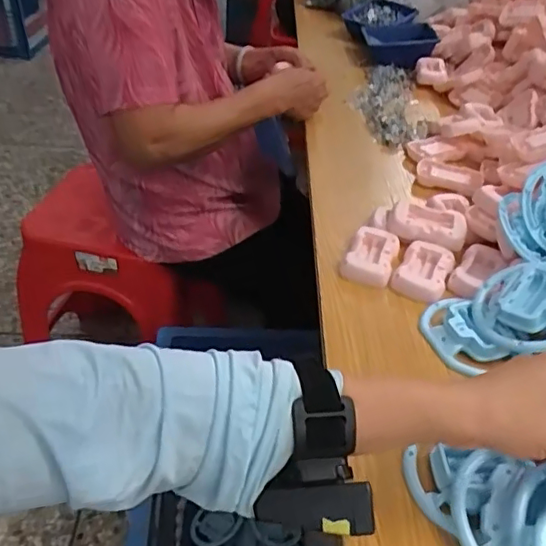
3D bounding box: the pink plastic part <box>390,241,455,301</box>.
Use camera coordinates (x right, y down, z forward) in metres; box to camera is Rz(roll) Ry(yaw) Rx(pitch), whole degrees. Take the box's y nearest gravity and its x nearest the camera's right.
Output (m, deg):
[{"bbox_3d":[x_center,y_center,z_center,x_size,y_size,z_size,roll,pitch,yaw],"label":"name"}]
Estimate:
[{"bbox_3d":[0.160,-0.004,0.612,0.051,0.017,0.082,19,41,15],"label":"pink plastic part"}]

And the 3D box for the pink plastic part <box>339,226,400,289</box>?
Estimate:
[{"bbox_3d":[0.107,-0.021,0.628,0.050,0.019,0.086,17,41,13],"label":"pink plastic part"}]

